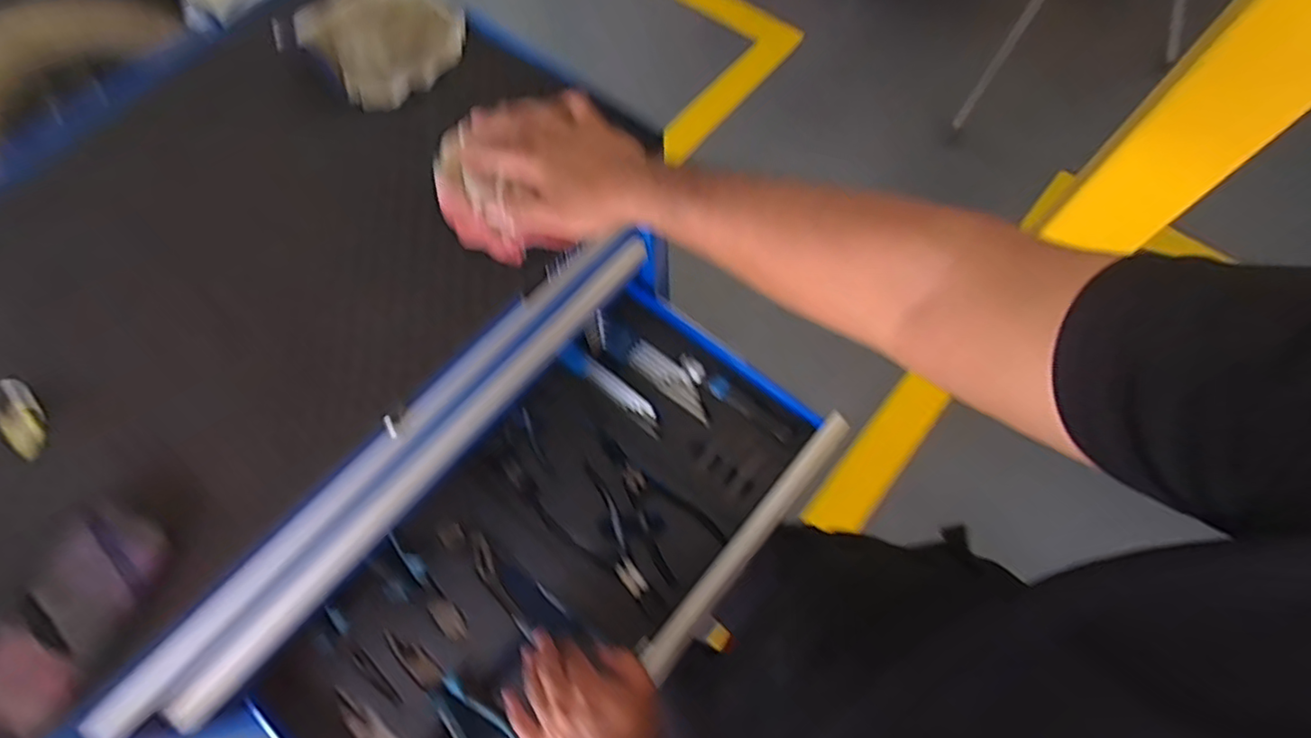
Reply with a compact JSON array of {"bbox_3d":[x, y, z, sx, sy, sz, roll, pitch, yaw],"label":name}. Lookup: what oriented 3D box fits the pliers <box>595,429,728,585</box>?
[{"bbox_3d":[-0.007,0.138,0.673,0.075,0.010,0.178,-35,71,-11],"label":"pliers"}]

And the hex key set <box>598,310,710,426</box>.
[{"bbox_3d":[-0.003,-0.003,0.728,0.175,0.016,0.037,36,74,15],"label":"hex key set"}]

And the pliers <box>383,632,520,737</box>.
[{"bbox_3d":[-0.192,0.322,0.592,0.043,0.010,0.190,-43,73,-13],"label":"pliers"}]

